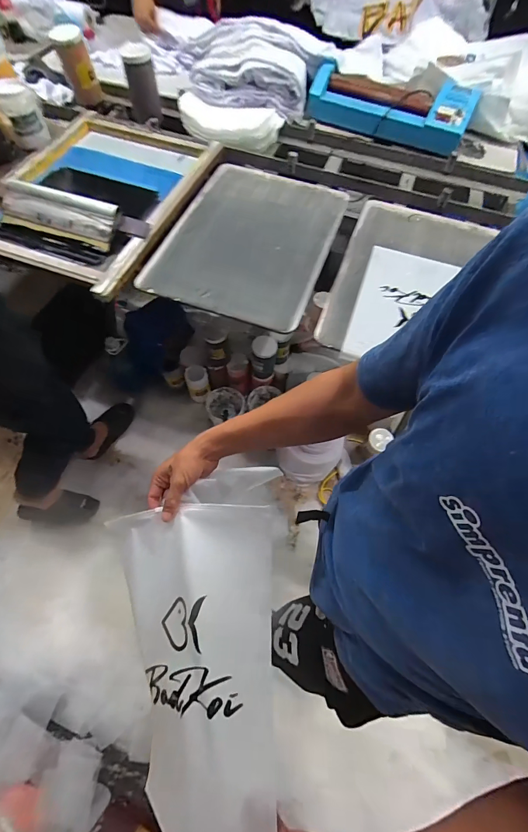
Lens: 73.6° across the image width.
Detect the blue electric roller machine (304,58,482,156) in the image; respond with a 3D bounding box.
[{"bbox_3d":[0.384,-0.955,1.082,0.495,0.118,0.164,28,65,12],"label":"blue electric roller machine"}]

